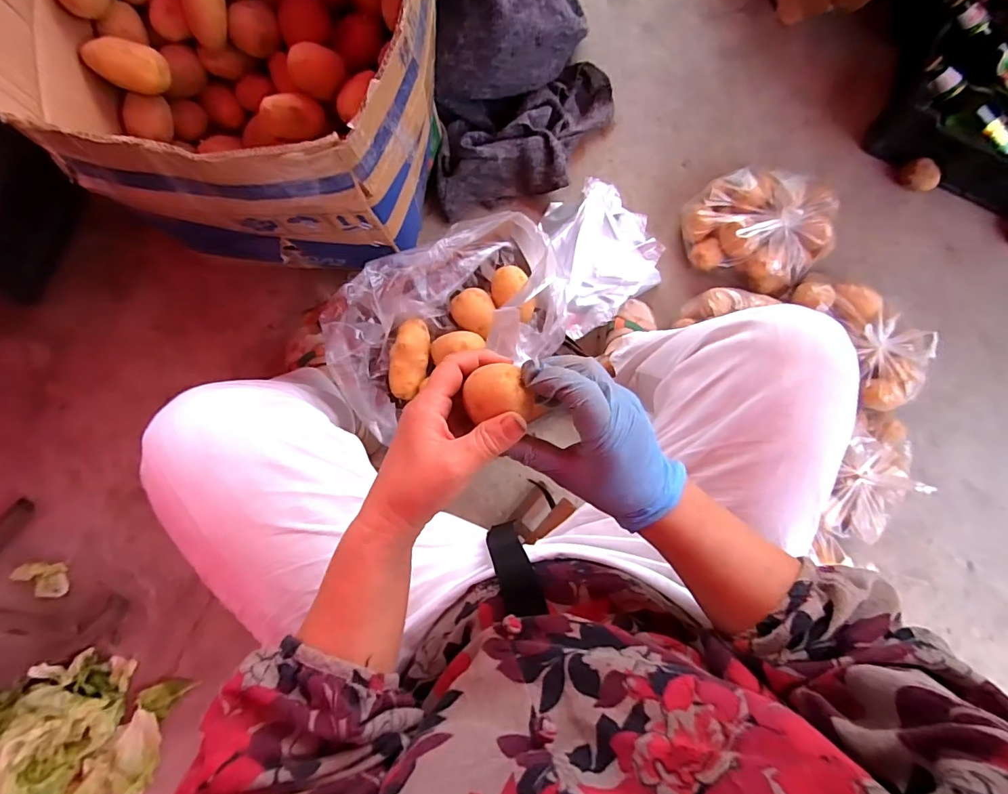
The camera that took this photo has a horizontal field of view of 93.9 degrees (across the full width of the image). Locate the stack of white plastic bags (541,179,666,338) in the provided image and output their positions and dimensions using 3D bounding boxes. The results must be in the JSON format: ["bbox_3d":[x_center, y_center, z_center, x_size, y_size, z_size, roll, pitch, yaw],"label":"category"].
[{"bbox_3d":[0.191,-0.259,0.831,0.212,0.099,0.244,-14,83,-2],"label":"stack of white plastic bags"}]

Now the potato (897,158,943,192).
[{"bbox_3d":[0.775,-0.411,0.875,0.067,0.044,0.039,32,84,4],"label":"potato"}]

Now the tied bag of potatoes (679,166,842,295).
[{"bbox_3d":[0.452,-0.302,0.842,0.242,0.121,0.187,19,84,2],"label":"tied bag of potatoes"}]

